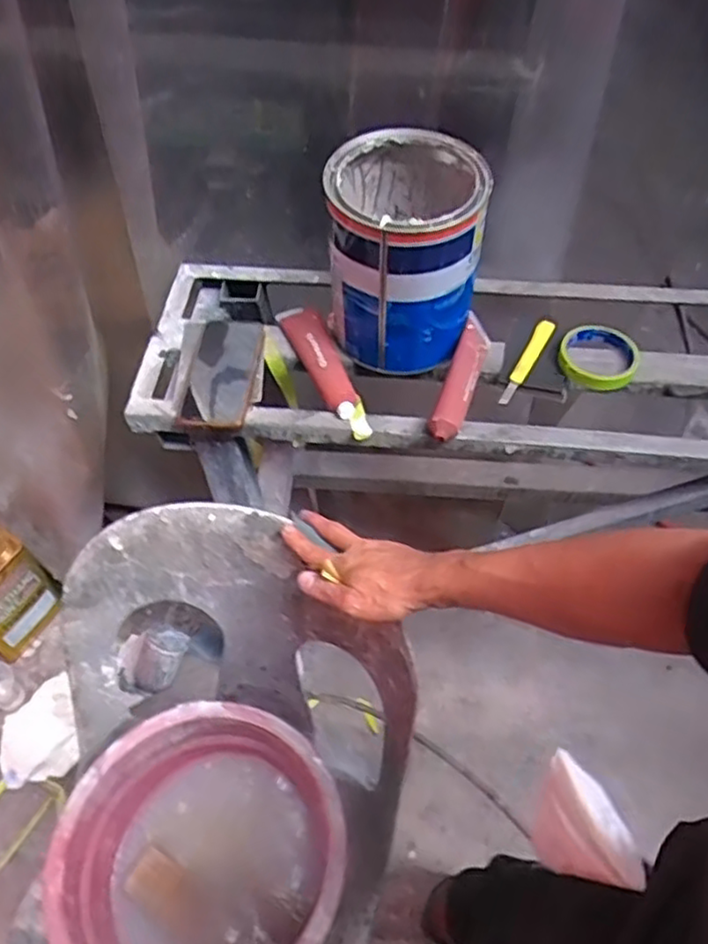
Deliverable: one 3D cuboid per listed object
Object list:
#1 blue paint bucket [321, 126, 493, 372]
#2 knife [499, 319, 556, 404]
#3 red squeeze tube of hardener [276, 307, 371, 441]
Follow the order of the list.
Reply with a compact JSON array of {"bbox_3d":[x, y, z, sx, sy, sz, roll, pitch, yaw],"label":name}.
[{"bbox_3d":[0.052,-0.242,0.764,0.153,0.206,0.175,0,53,0],"label":"blue paint bucket"},{"bbox_3d":[0.198,-0.126,0.799,0.018,0.018,0.131,26,70,18],"label":"knife"},{"bbox_3d":[-0.035,-0.125,0.800,0.043,0.034,0.209,-20,56,-14],"label":"red squeeze tube of hardener"}]

